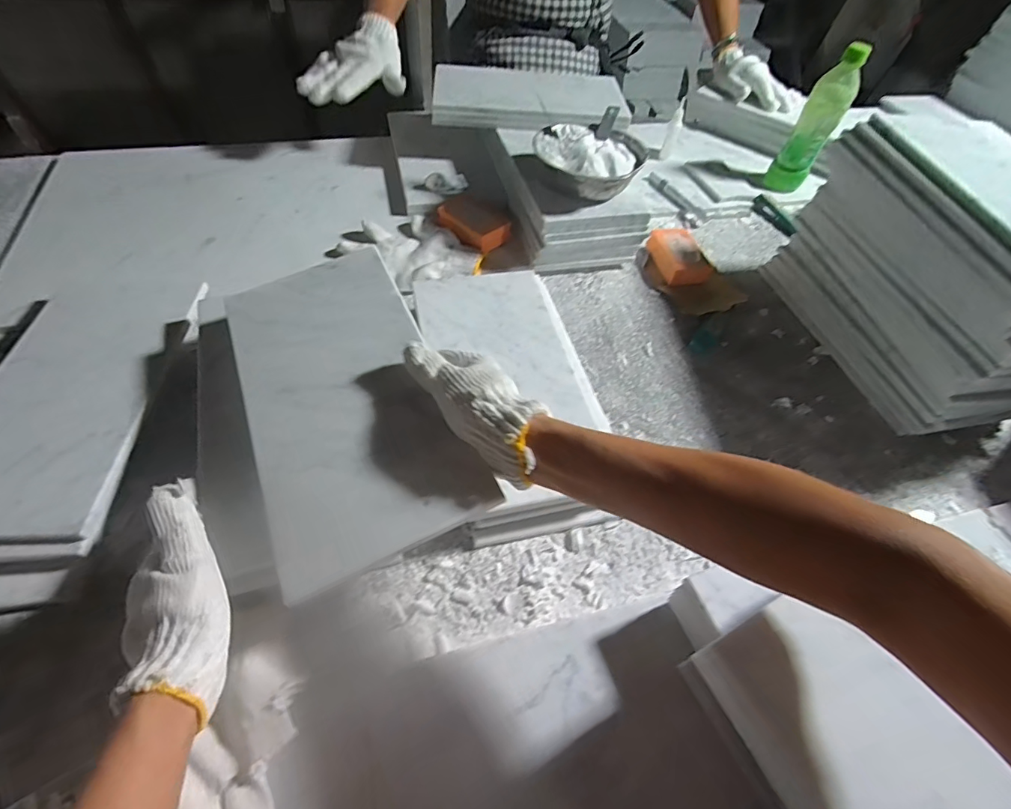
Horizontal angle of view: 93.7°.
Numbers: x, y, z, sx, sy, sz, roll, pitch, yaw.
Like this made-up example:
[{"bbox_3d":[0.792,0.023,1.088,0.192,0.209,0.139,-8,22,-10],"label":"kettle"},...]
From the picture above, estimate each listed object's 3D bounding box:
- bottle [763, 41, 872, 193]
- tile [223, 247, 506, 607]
[{"bbox_3d":[0.506,-0.457,0.777,0.067,0.200,0.063,25,54,16],"label":"bottle"},{"bbox_3d":[-0.134,-0.019,0.381,0.147,0.014,0.303,-25,58,-10],"label":"tile"}]

